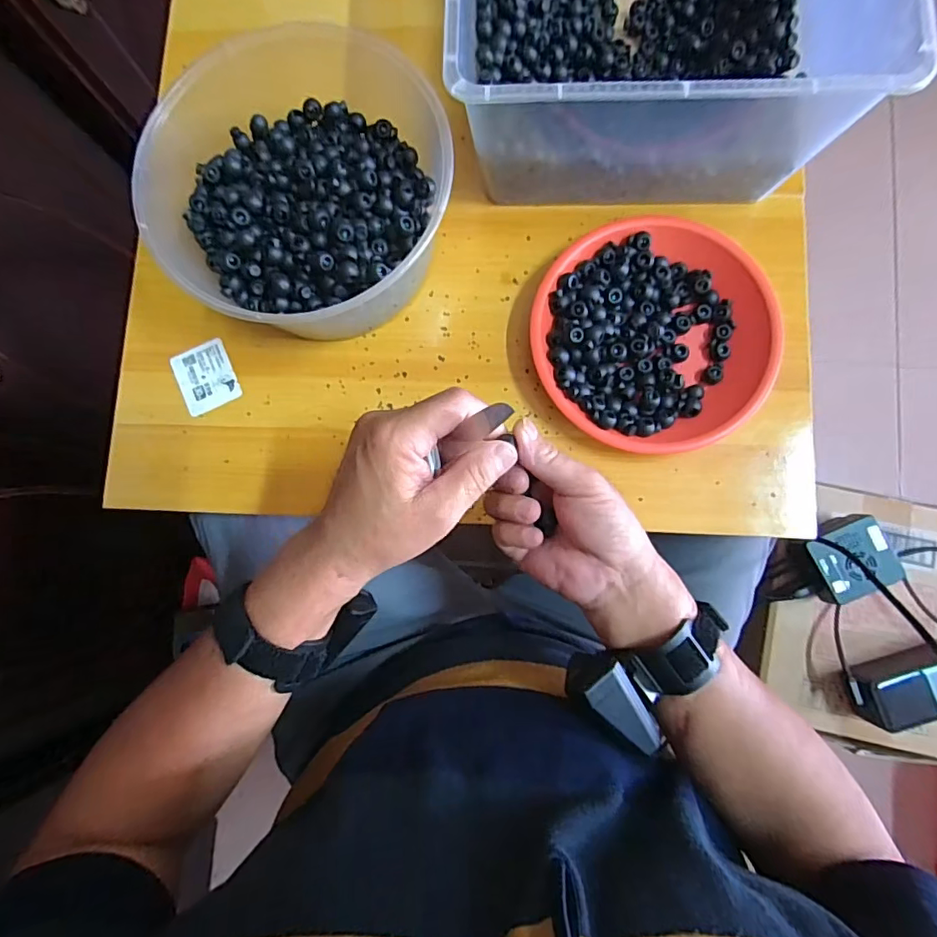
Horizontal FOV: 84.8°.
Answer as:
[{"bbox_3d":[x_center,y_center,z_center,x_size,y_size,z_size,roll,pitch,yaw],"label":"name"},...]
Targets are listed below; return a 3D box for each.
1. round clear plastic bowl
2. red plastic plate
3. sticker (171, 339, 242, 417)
[{"bbox_3d":[-0.123,-0.236,0.423,0.219,0.101,0.268,11,83,3],"label":"round clear plastic bowl"},{"bbox_3d":[0.152,-0.111,0.431,0.189,0.038,0.193,0,83,2],"label":"red plastic plate"},{"bbox_3d":[-0.236,-0.082,0.462,0.049,0.004,0.059,-24,86,-5],"label":"sticker"}]

